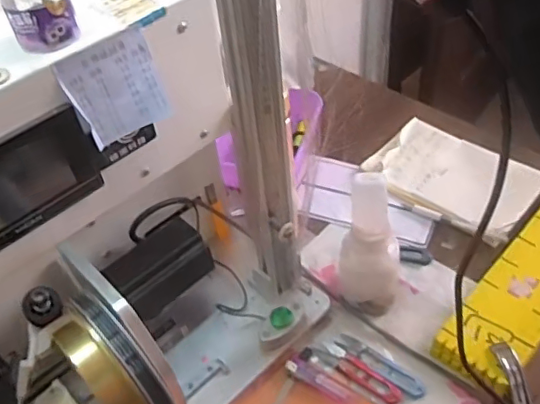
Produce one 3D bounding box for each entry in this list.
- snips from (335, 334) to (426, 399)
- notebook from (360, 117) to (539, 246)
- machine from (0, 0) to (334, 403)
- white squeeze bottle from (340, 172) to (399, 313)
[{"bbox_3d":[0.115,0.167,0.578,0.103,0.010,0.024,32,57,31],"label":"snips"},{"bbox_3d":[0.243,-0.034,0.742,0.213,0.021,0.144,32,57,31],"label":"notebook"},{"bbox_3d":[-0.141,0.045,0.476,0.239,0.331,0.347,27,54,28],"label":"machine"},{"bbox_3d":[0.105,0.050,0.573,0.063,0.173,0.052,6,47,12],"label":"white squeeze bottle"}]

